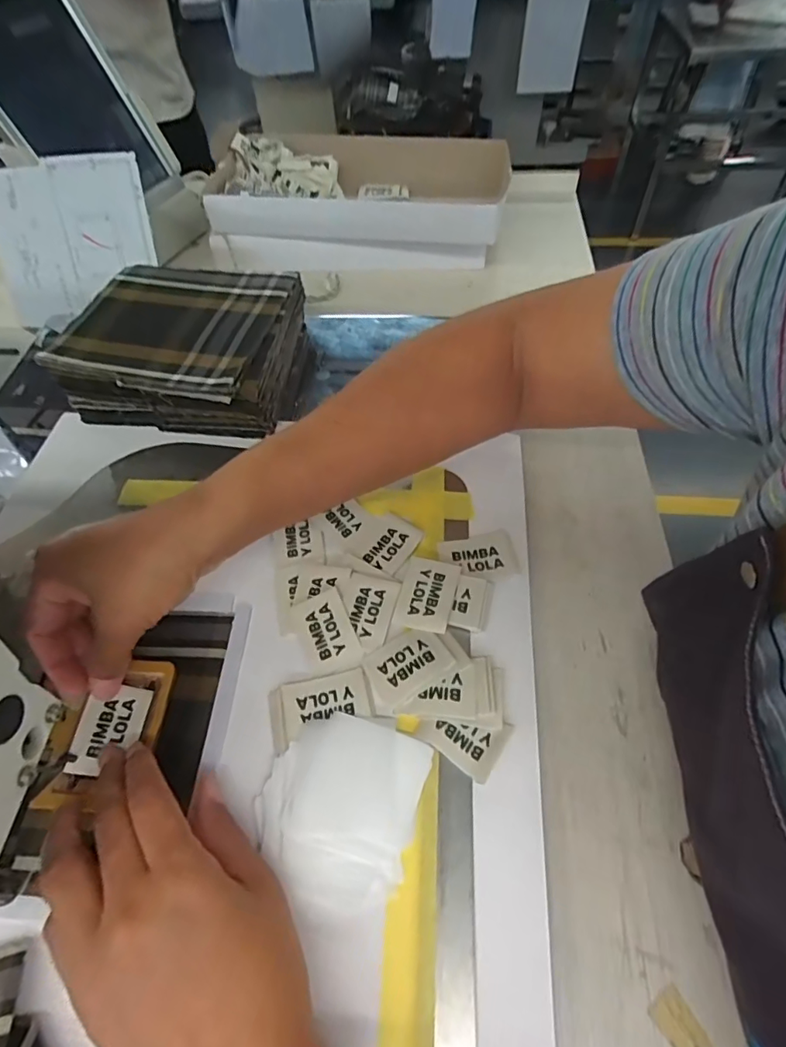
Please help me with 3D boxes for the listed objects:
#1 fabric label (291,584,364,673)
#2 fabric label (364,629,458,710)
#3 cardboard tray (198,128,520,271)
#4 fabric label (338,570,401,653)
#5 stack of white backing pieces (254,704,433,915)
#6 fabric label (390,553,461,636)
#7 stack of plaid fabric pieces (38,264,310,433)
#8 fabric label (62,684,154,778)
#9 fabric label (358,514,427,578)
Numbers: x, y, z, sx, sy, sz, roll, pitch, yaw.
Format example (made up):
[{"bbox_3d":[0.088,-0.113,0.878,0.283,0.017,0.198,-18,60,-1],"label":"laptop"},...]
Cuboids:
[{"bbox_3d":[-0.041,0.067,0.313,0.031,0.004,0.050,-24,65,-5],"label":"fabric label"},{"bbox_3d":[0.009,0.082,0.296,0.047,0.007,0.036,-29,61,-17],"label":"fabric label"},{"bbox_3d":[-0.034,-0.364,0.569,0.315,0.076,0.199,2,57,2],"label":"cardboard tray"},{"bbox_3d":[-0.018,0.053,0.318,0.036,0.004,0.046,15,58,10],"label":"fabric label"},{"bbox_3d":[-0.028,0.146,0.261,0.079,0.006,0.083,14,58,10],"label":"stack of white backing pieces"},{"bbox_3d":[0.022,0.044,0.322,0.035,0.005,0.051,12,58,9],"label":"fabric label"},{"bbox_3d":[-0.178,-0.148,0.432,0.183,0.065,0.154,6,57,5],"label":"stack of plaid fabric pieces"},{"bbox_3d":[-0.162,0.118,0.286,0.034,0.004,0.048,9,60,-5],"label":"fabric label"},{"bbox_3d":[-0.002,0.014,0.347,0.032,0.004,0.040,28,68,25],"label":"fabric label"}]

